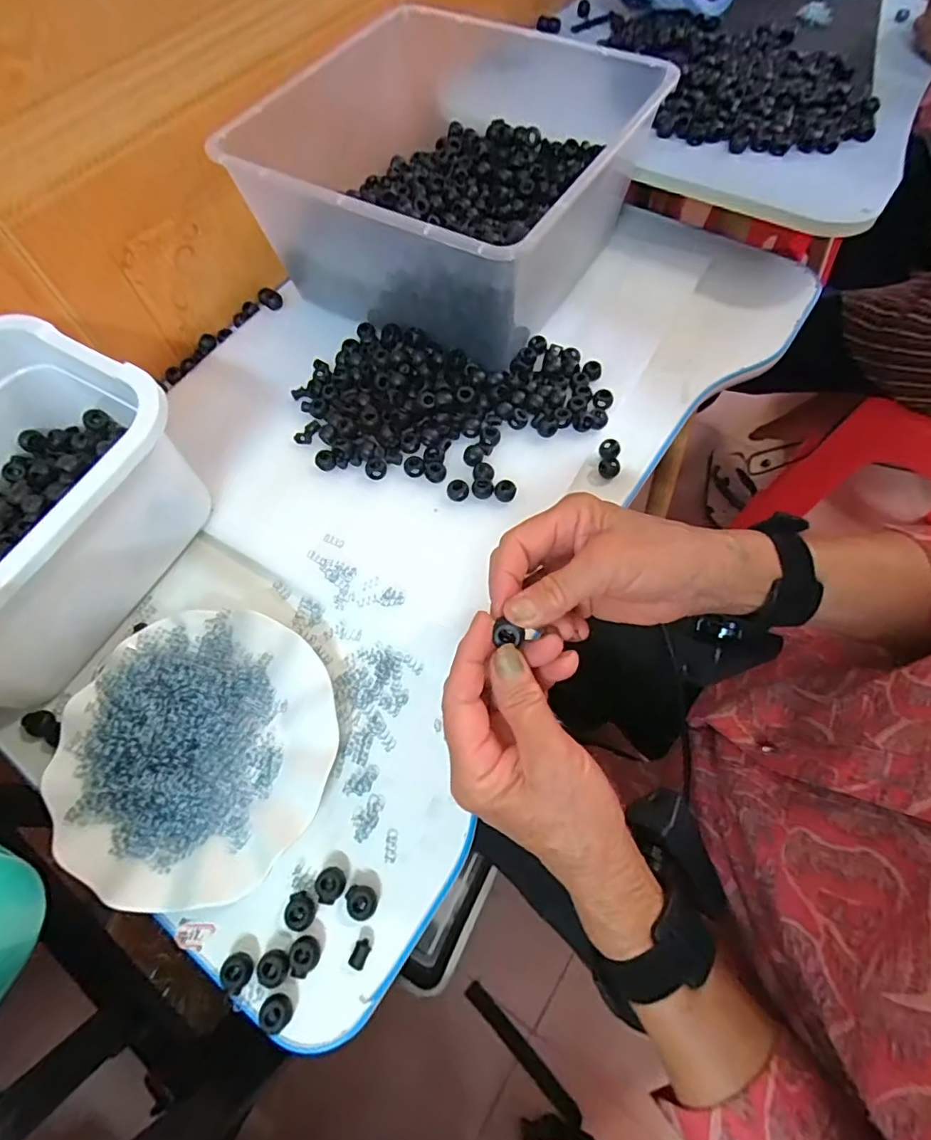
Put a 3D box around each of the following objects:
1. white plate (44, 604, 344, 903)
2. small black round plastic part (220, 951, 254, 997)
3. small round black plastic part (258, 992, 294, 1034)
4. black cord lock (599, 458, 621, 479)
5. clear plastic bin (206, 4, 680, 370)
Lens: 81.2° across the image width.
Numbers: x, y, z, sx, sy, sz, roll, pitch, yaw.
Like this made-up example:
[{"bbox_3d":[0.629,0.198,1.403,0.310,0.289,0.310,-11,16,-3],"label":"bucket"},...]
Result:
[{"bbox_3d":[-0.178,0.114,0.356,0.176,0.021,0.177,5,64,4],"label":"white plate"},{"bbox_3d":[-0.131,0.231,0.313,0.017,0.007,0.018,-1,63,1],"label":"small black round plastic part"},{"bbox_3d":[-0.106,0.247,0.303,0.018,0.010,0.016,35,69,17],"label":"small round black plastic part"},{"bbox_3d":[0.121,-0.086,0.456,0.018,0.013,0.014,18,65,10],"label":"black cord lock"},{"bbox_3d":[-0.003,-0.373,0.525,0.303,0.143,0.345,30,68,15],"label":"clear plastic bin"}]

